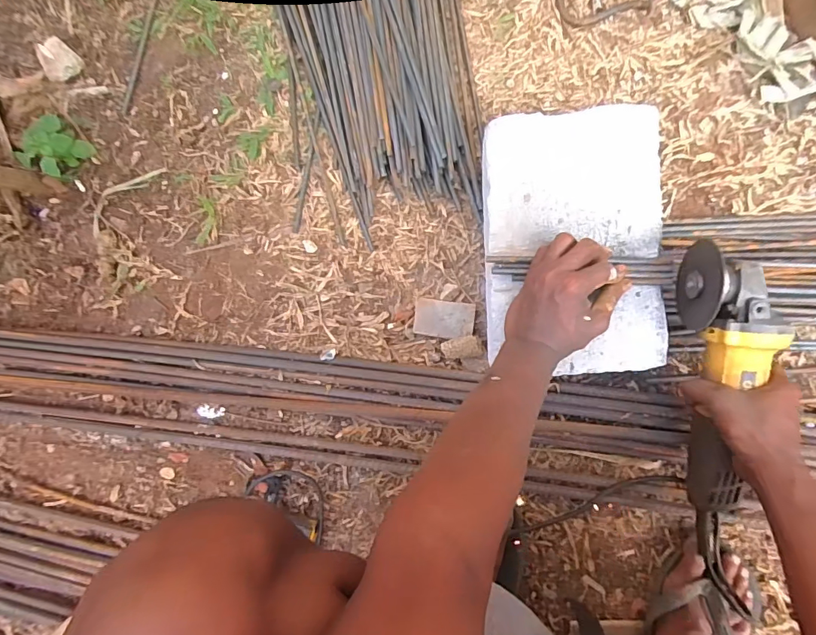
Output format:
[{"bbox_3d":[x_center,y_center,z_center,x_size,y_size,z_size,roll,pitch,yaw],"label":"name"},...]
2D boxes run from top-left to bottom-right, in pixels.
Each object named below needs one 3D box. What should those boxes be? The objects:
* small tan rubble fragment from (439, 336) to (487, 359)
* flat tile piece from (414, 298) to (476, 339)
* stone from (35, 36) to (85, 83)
[{"bbox_3d":[0.074,0.040,0.599,0.057,0.023,0.028,-5,86,7],"label":"small tan rubble fragment"},{"bbox_3d":[0.051,0.002,0.621,0.081,0.012,0.051,7,88,8],"label":"flat tile piece"},{"bbox_3d":[-0.560,-0.409,0.708,0.042,0.034,0.057,43,93,8],"label":"stone"}]

